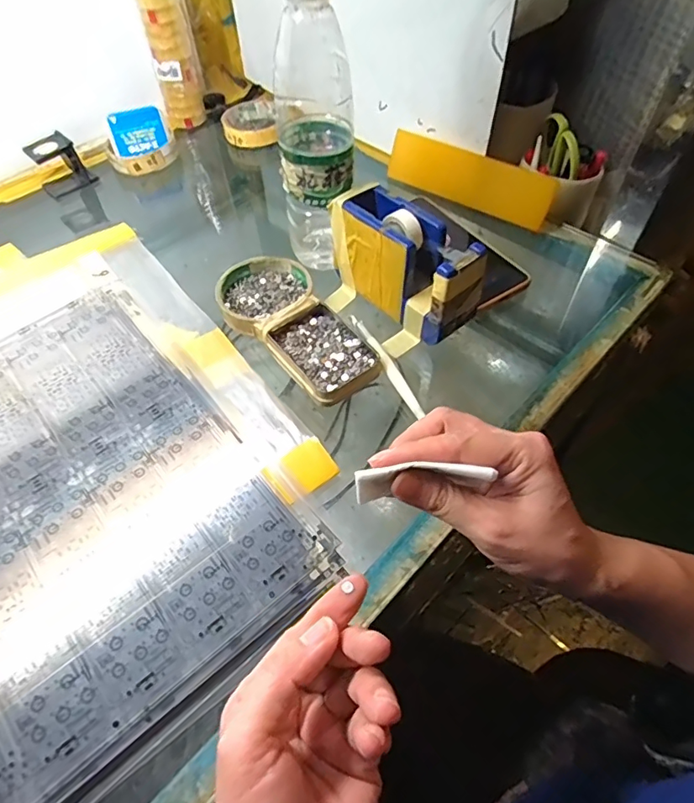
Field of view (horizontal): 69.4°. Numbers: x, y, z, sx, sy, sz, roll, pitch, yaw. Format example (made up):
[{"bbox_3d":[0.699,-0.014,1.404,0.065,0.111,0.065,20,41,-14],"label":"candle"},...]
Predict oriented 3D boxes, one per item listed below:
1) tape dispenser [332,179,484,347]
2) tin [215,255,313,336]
[{"bbox_3d":[0.047,-0.113,0.417,0.044,0.081,0.129,-36,61,-23],"label":"tape dispenser"},{"bbox_3d":[-0.072,-0.095,0.440,0.079,0.014,0.084,0,53,1],"label":"tin"}]

